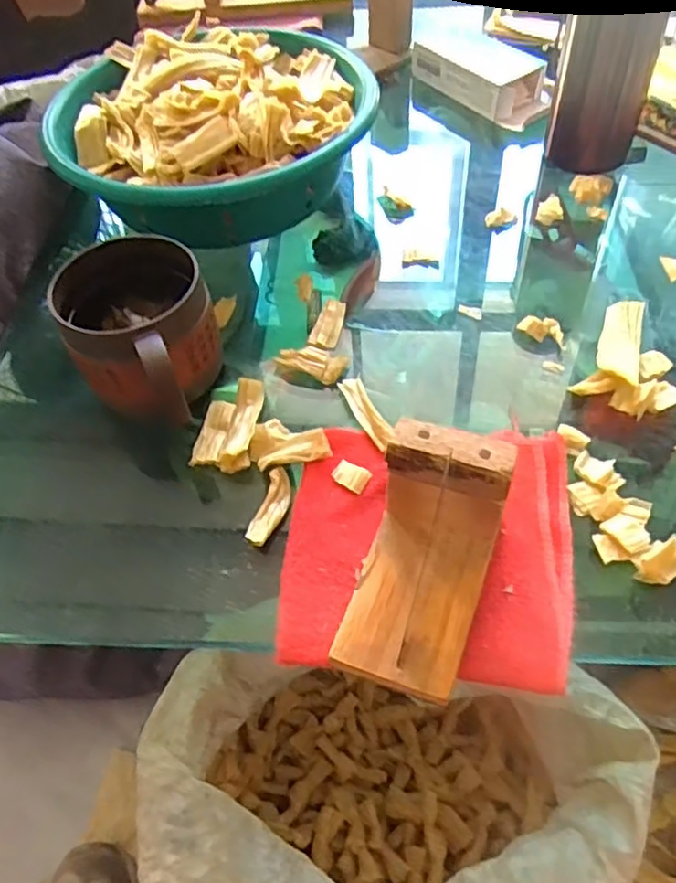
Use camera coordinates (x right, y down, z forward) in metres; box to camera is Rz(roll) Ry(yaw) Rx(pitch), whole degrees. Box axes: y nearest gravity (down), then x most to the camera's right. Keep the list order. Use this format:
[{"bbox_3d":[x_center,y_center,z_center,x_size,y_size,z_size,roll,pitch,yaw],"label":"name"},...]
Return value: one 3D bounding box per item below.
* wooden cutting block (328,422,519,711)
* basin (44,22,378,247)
[{"bbox_3d":[0.041,0.058,0.323,0.060,0.078,0.106,15,56,15],"label":"wooden cutting block"},{"bbox_3d":[-0.105,-0.262,0.552,0.240,0.077,0.235,-2,54,3],"label":"basin"}]

